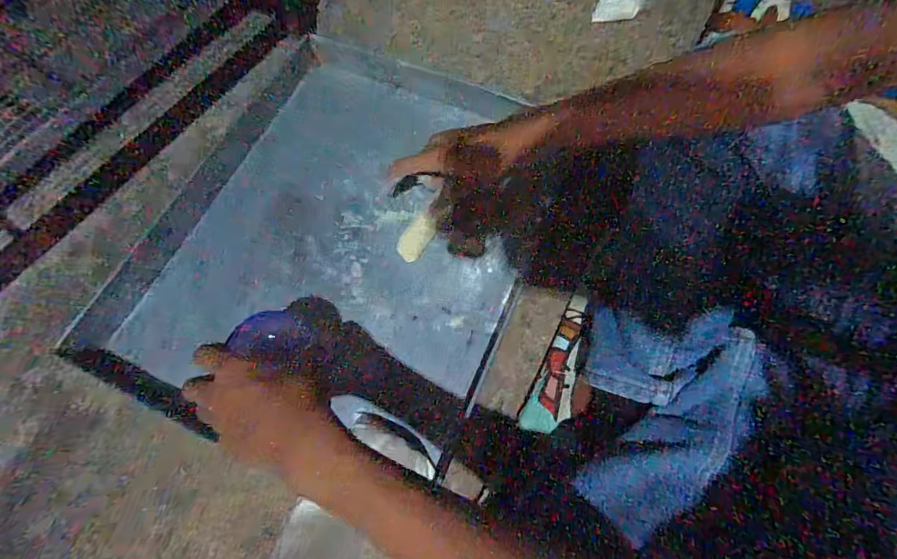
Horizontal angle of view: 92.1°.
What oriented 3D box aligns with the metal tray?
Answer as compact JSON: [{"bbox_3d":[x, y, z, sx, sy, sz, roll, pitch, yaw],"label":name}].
[{"bbox_3d":[-0.126,-0.049,0.523,0.425,0.063,0.476,23,78,5],"label":"metal tray"}]

